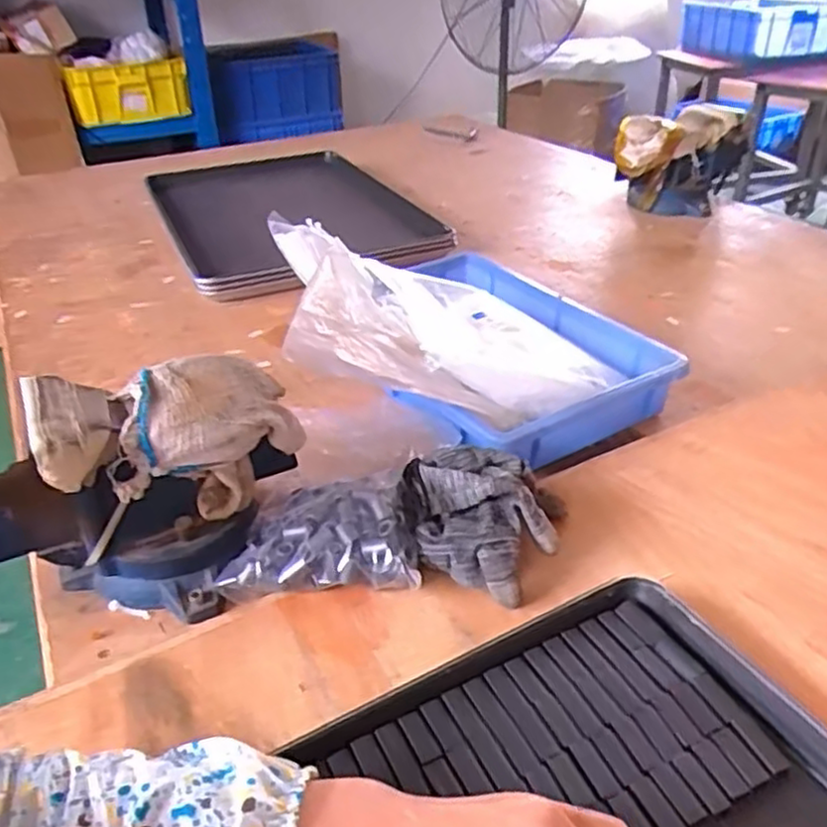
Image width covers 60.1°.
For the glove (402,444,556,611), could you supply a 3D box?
[{"bbox_3d":[0.049,0.081,0.537,0.098,0.064,0.116,-7,34,-7],"label":"glove"}]

